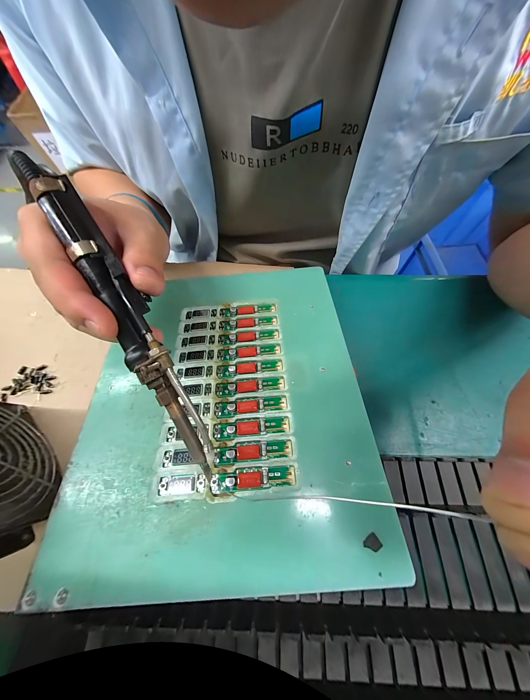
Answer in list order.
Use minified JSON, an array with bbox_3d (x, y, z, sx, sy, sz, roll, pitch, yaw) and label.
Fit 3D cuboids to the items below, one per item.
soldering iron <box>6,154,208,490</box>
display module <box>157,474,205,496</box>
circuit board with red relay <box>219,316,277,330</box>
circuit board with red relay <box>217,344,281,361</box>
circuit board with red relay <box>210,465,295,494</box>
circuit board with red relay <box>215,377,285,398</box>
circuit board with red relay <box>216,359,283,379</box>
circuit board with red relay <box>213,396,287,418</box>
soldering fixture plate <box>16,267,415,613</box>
[{"bbox_3d":[-0.079,-0.019,0.127,0.025,0.016,0.198,-29,94,-10],"label":"soldering iron"},{"bbox_3d":[-0.056,0.090,0.152,0.031,0.005,0.011,-5,66,0],"label":"display module"},{"bbox_3d":[-0.017,-0.027,0.222,0.057,0.008,0.010,-7,66,-1],"label":"circuit board with red relay"},{"bbox_3d":[-0.014,0.003,0.205,0.057,0.007,0.012,-6,67,0],"label":"circuit board with red relay"},{"bbox_3d":[-0.008,0.087,0.152,0.056,0.006,0.012,-6,66,-1],"label":"circuit board with red relay"},{"bbox_3d":[-0.013,0.030,0.187,0.057,0.007,0.013,-9,66,-2],"label":"circuit board with red relay"},{"bbox_3d":[-0.013,0.016,0.196,0.057,0.007,0.013,-8,67,-1],"label":"circuit board with red relay"},{"bbox_3d":[-0.012,0.044,0.178,0.057,0.007,0.011,-7,66,-1],"label":"circuit board with red relay"},{"bbox_3d":[-0.034,0.026,0.192,0.212,0.009,0.256,-4,58,1],"label":"soldering fixture plate"}]

